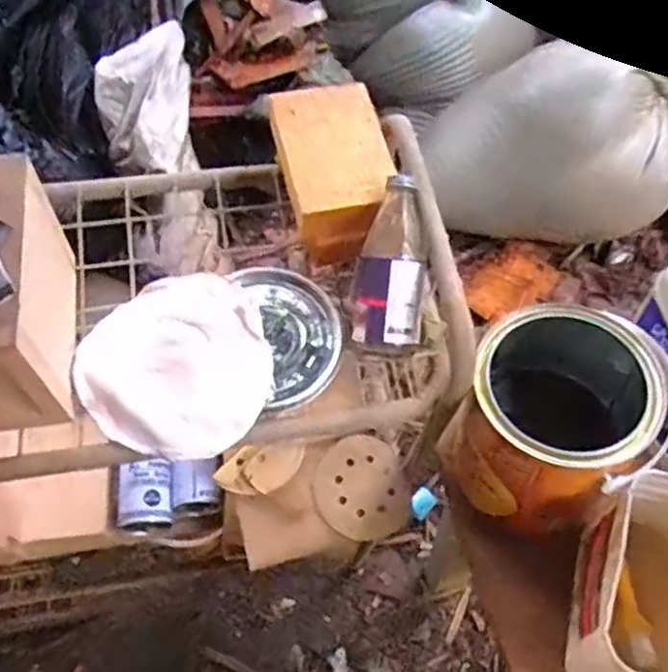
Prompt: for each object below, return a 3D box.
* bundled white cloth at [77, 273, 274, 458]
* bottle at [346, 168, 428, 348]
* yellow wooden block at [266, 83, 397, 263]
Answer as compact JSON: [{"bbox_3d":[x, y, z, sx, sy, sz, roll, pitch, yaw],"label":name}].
[{"bbox_3d":[-0.147,0.026,0.617,0.167,0.046,0.171,-14,56,-6],"label":"bundled white cloth"},{"bbox_3d":[0.055,-0.065,0.633,0.073,0.056,0.167,6,81,8],"label":"bottle"},{"bbox_3d":[0.002,-0.172,0.693,0.108,0.082,0.175,-13,56,-5],"label":"yellow wooden block"}]

